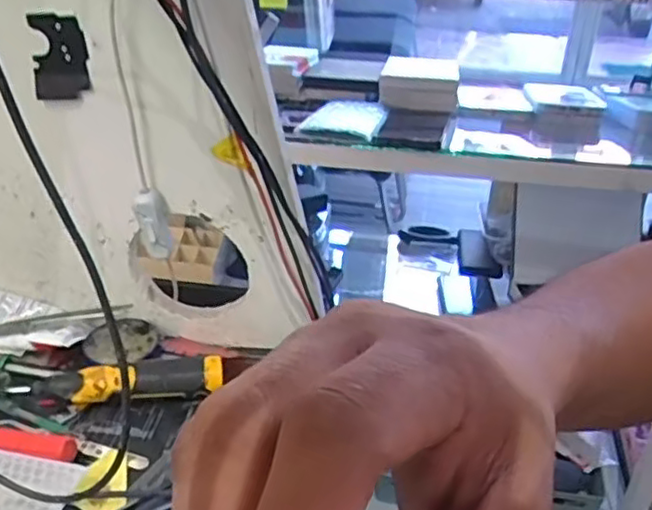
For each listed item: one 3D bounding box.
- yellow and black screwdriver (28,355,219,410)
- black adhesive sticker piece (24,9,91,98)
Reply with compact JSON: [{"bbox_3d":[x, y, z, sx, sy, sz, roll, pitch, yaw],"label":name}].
[{"bbox_3d":[-0.150,0.103,0.516,0.136,0.032,0.025,-7,33,-12],"label":"yellow and black screwdriver"},{"bbox_3d":[-0.184,-0.136,0.458,0.039,0.056,0.005,4,33,4],"label":"black adhesive sticker piece"}]

